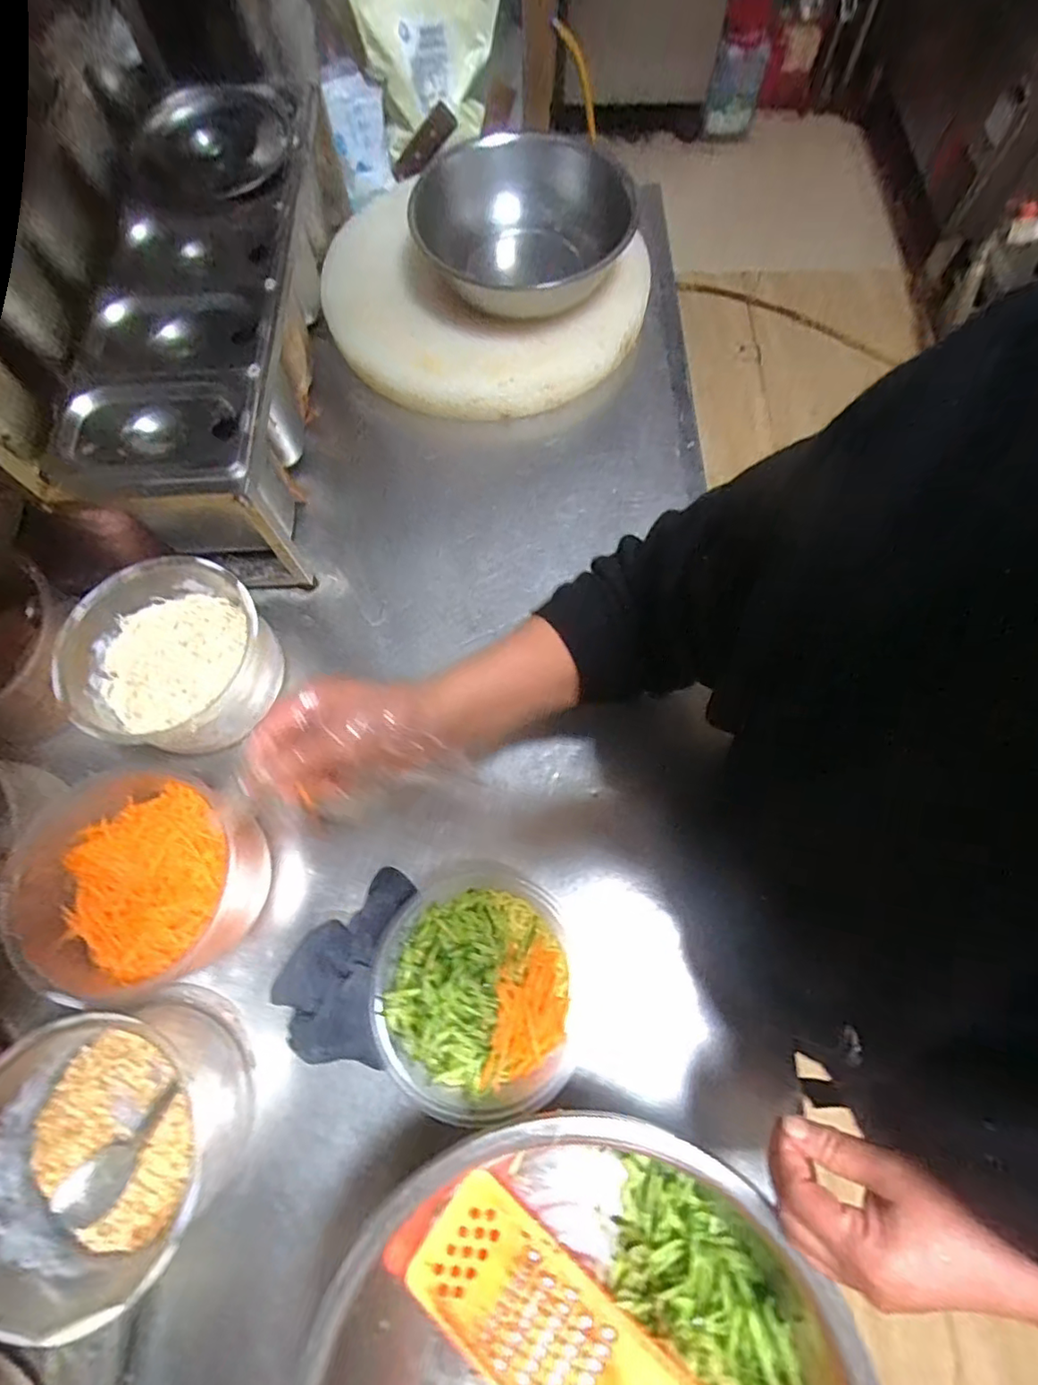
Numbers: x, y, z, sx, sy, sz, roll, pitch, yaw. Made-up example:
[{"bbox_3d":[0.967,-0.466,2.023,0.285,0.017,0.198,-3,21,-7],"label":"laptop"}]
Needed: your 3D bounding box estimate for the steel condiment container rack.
[{"bbox_3d":[-0.327,-0.405,0.627,0.196,0.200,0.561,-2,72,0],"label":"steel condiment container rack"}]

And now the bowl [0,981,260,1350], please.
[{"bbox_3d":[-0.296,0.330,0.414,0.172,0.103,0.166,0,72,1],"label":"bowl"}]

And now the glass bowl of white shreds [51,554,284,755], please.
[{"bbox_3d":[-0.323,-0.029,0.539,0.177,0.089,0.168,0,72,1],"label":"glass bowl of white shreds"}]

